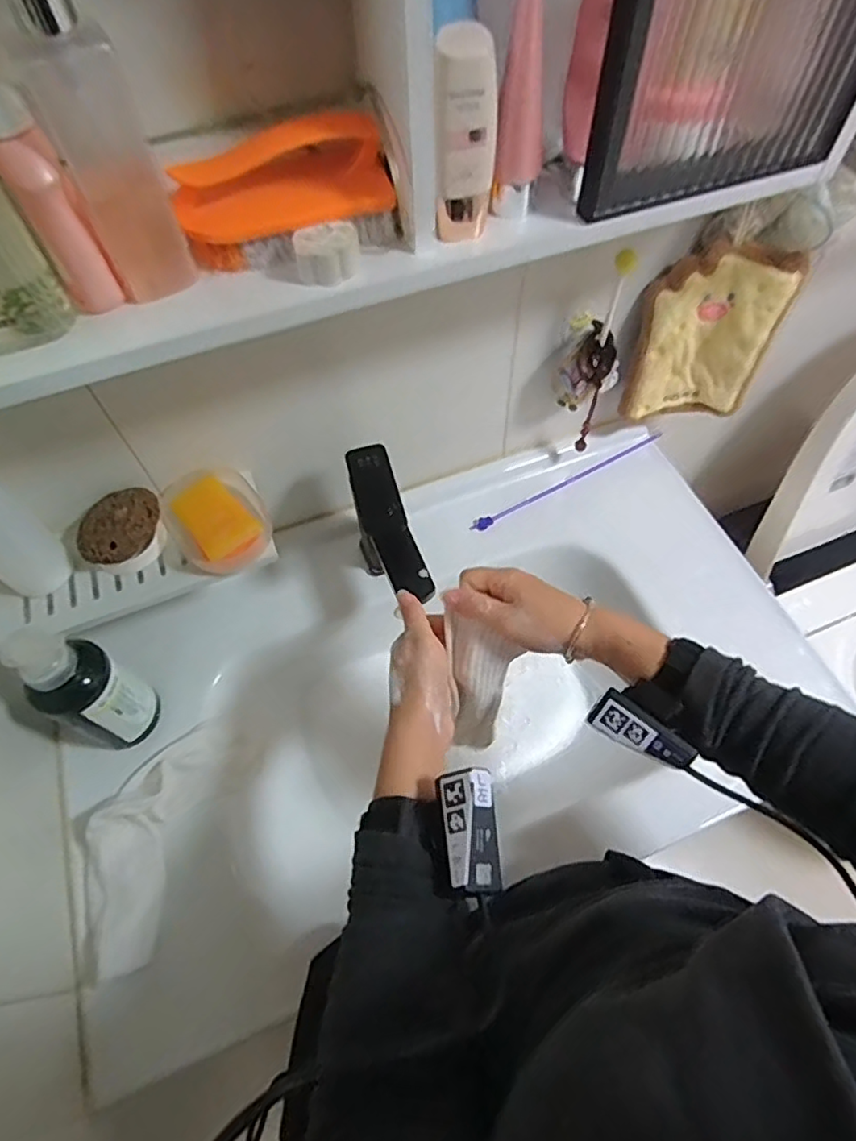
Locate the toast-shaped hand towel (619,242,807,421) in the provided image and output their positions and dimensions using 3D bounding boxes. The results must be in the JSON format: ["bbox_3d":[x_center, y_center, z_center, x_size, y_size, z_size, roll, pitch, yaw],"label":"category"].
[{"bbox_3d":[0.306,-0.258,0.673,0.145,0.199,0.040,1,60,2],"label":"toast-shaped hand towel"}]

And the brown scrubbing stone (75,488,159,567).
[{"bbox_3d":[-0.292,-0.045,0.567,0.057,0.021,0.082,7,60,6],"label":"brown scrubbing stone"}]

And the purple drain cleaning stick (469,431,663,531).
[{"bbox_3d":[0.182,-0.117,0.768,0.283,0.020,0.014,-25,62,-12],"label":"purple drain cleaning stick"}]

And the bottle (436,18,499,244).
[{"bbox_3d":[0.024,-0.259,0.365,0.034,0.109,0.028,6,60,5],"label":"bottle"}]

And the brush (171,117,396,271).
[{"bbox_3d":[-0.093,-0.244,0.382,0.131,0.060,0.050,-17,61,-8],"label":"brush"}]

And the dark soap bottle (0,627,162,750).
[{"bbox_3d":[-0.315,0.109,0.551,0.060,0.159,0.067,22,63,14],"label":"dark soap bottle"}]

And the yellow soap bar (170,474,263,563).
[{"bbox_3d":[-0.210,-0.054,0.585,0.056,0.015,0.101,-37,65,-18],"label":"yellow soap bar"}]

